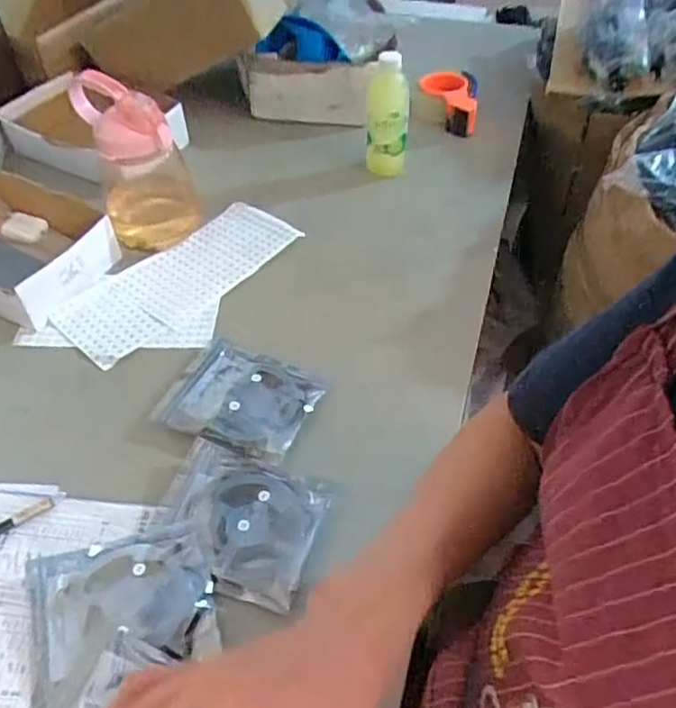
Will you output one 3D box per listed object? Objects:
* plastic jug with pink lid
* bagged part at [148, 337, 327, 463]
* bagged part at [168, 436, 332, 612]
[{"bbox_3d":[-0.253,-0.252,0.799,0.110,0.192,0.111,-17,49,-13],"label":"plastic jug with pink lid"},{"bbox_3d":[-0.103,0.047,0.661,0.150,0.015,0.118,18,51,17],"label":"bagged part"},{"bbox_3d":[-0.091,0.147,0.570,0.147,0.015,0.121,14,50,14],"label":"bagged part"}]

